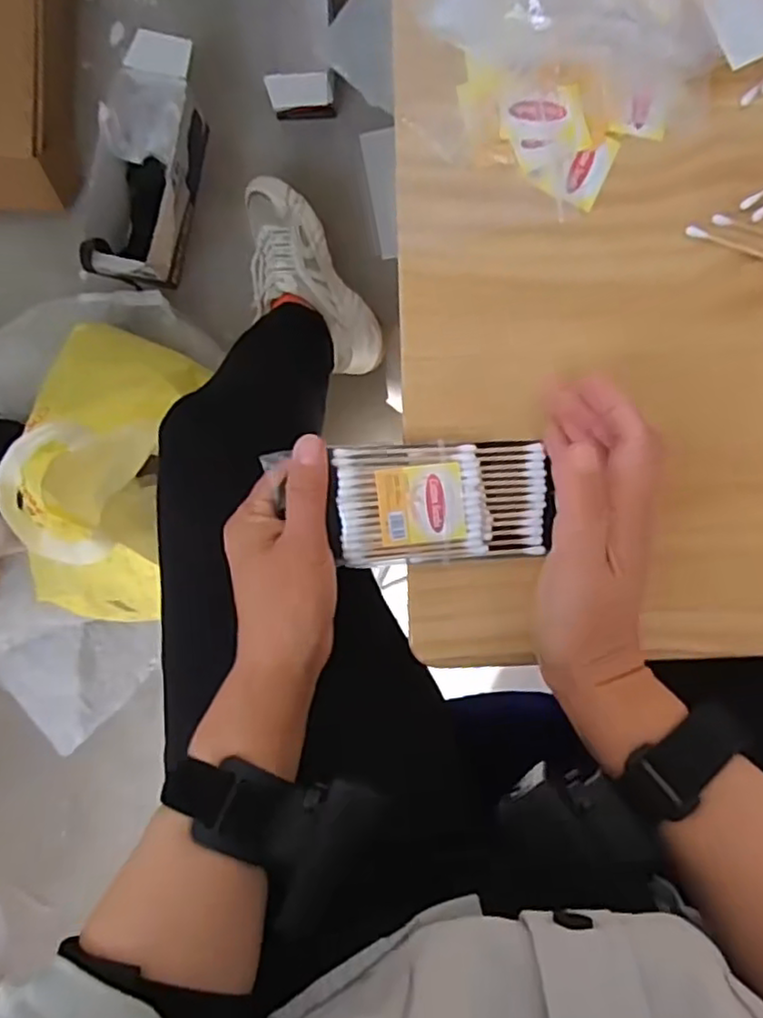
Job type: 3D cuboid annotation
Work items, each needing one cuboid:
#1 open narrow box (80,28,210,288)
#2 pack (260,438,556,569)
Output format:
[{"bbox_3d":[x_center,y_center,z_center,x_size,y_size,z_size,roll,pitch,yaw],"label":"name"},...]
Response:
[{"bbox_3d":[-0.286,-0.402,0.784,0.107,0.129,0.274,7,92,-1],"label":"open narrow box"},{"bbox_3d":[0.019,-0.002,0.331,0.134,0.014,0.060,-3,92,0],"label":"pack"}]

